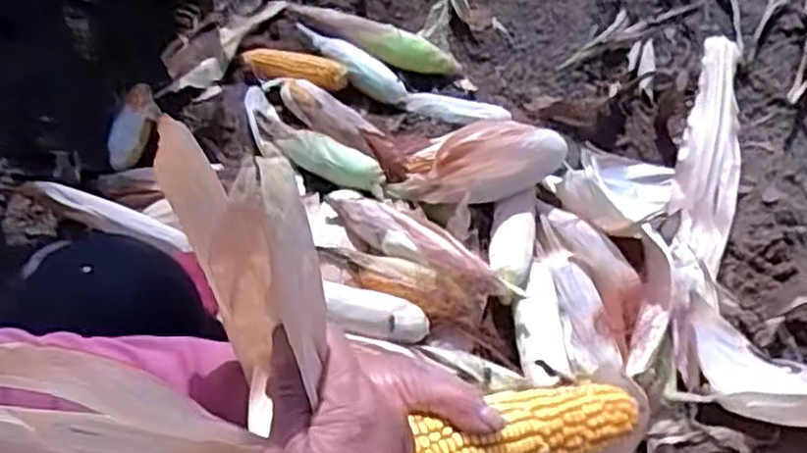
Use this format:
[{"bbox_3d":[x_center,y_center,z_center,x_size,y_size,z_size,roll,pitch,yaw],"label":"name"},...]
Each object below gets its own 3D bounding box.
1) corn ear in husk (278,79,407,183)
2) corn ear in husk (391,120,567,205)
[{"bbox_3d":[-0.086,-0.144,1.100,0.257,0.050,0.058,41,64,17],"label":"corn ear in husk"},{"bbox_3d":[0.100,-0.091,1.027,0.230,0.073,0.106,-22,65,-18],"label":"corn ear in husk"}]

